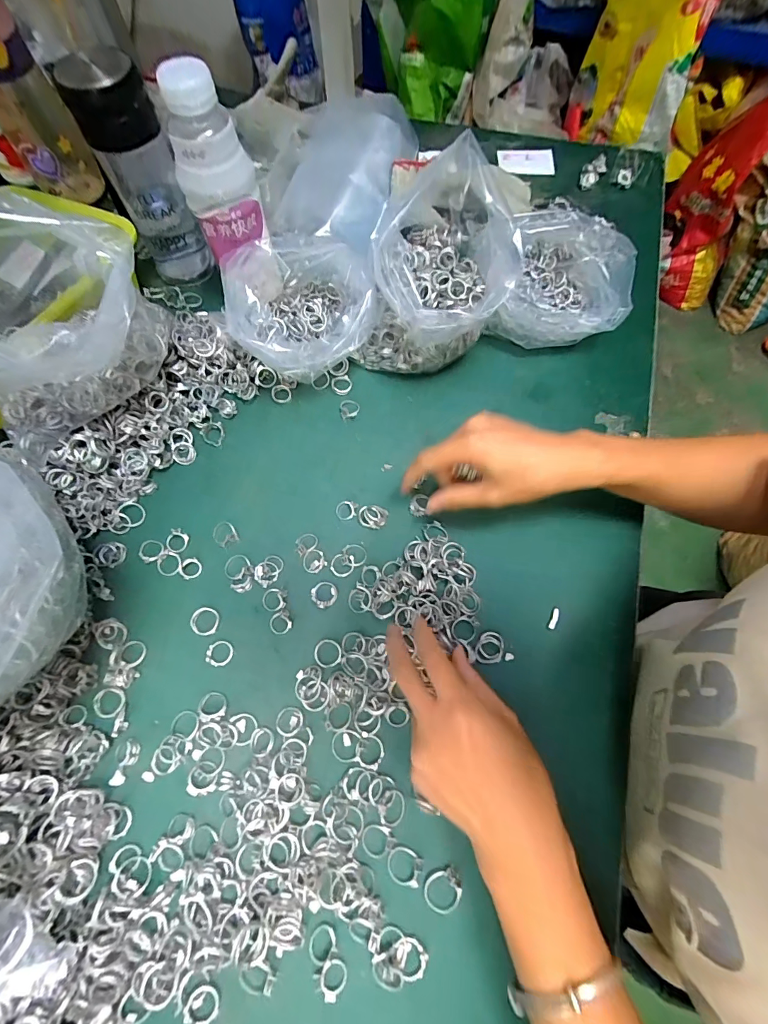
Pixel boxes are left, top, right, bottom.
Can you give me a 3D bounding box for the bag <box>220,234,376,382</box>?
[{"bbox_3d":[-0.080,-0.201,0.424,0.136,0.089,0.134,-10,67,-4],"label":"bag"}]

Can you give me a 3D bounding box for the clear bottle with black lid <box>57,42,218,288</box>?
[{"bbox_3d":[-0.246,-0.342,0.428,0.069,0.180,0.087,-32,70,-12],"label":"clear bottle with black lid"}]

